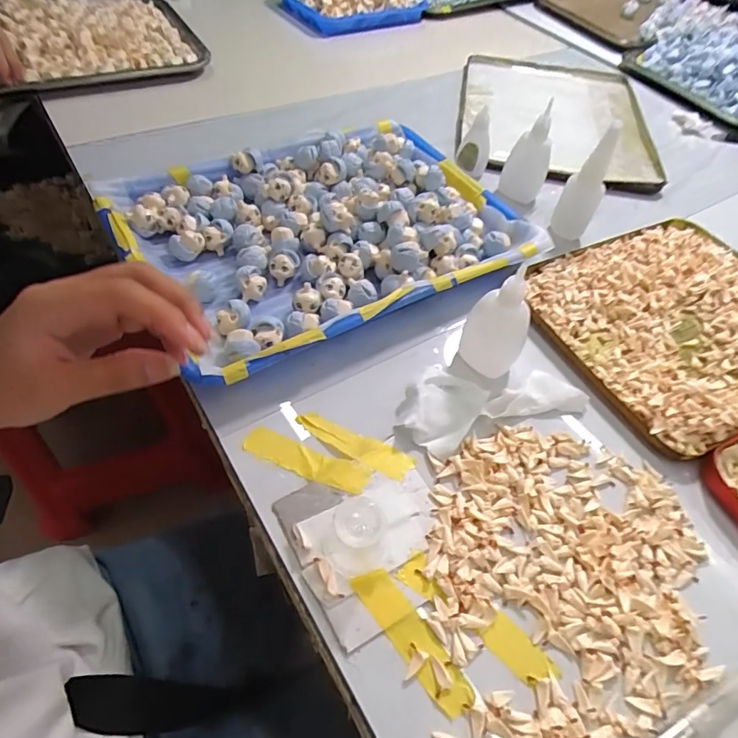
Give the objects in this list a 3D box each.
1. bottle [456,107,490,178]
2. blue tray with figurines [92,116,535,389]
[{"bbox_3d":[0.116,-0.246,0.518,0.029,0.058,0.024,32,56,17],"label":"bottle"},{"bbox_3d":[-0.039,-0.133,0.430,0.332,0.035,0.251,-24,59,-22],"label":"blue tray with figurines"}]

